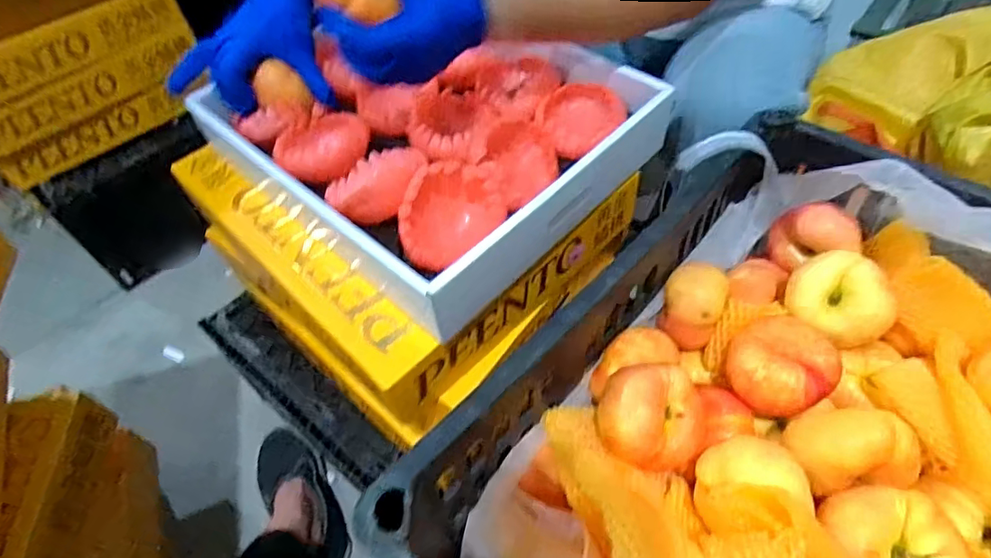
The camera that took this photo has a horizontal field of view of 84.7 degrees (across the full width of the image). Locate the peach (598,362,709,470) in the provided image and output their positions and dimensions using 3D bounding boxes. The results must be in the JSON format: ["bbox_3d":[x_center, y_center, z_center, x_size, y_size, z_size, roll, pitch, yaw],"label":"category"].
[{"bbox_3d":[0.112,0.103,0.401,0.072,0.048,0.072,5,75,-18],"label":"peach"}]

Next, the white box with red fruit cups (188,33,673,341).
[{"bbox_3d":[-0.066,-0.132,0.542,0.331,0.098,0.331,36,62,29],"label":"white box with red fruit cups"}]

